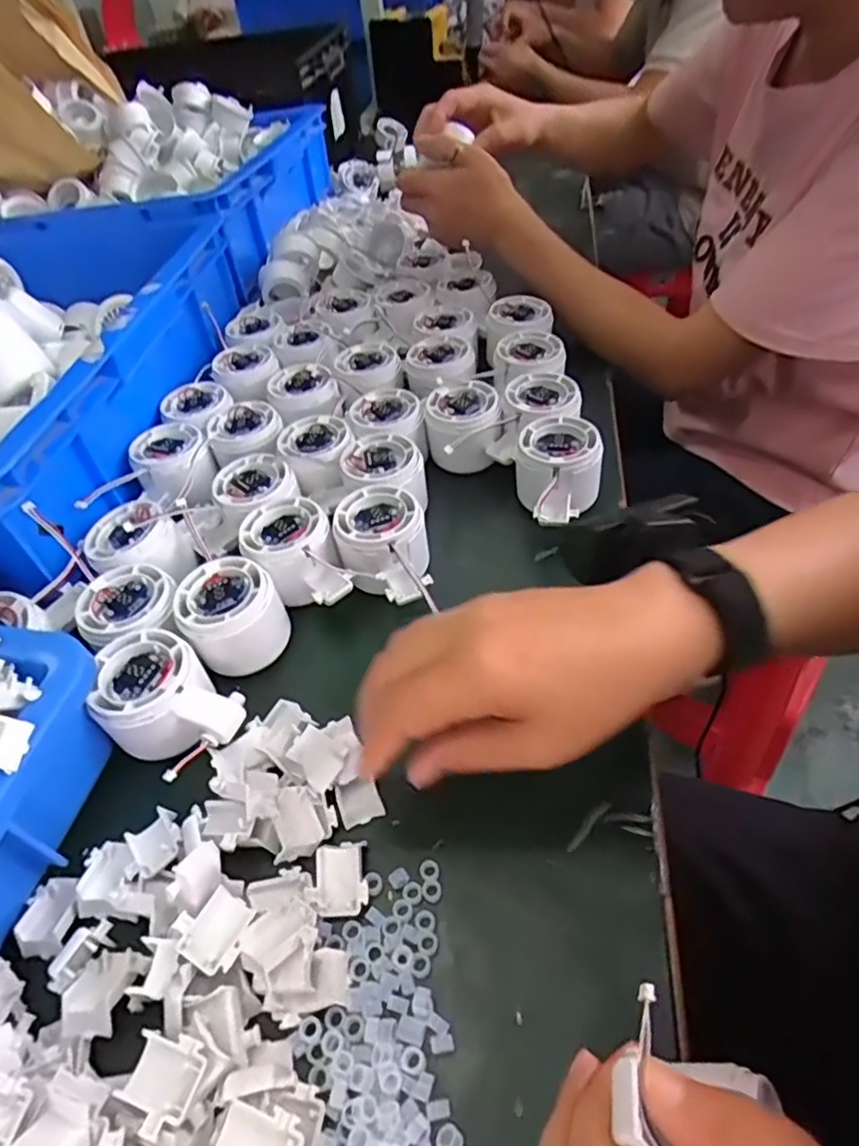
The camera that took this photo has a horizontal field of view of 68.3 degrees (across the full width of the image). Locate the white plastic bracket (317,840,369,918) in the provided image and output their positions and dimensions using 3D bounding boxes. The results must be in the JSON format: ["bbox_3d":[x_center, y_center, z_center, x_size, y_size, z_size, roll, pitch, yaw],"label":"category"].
[{"bbox_3d":[-0.041,0.142,0.298,0.023,0.006,0.034,-8,47,-1],"label":"white plastic bracket"}]

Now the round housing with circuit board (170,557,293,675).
[{"bbox_3d":[-0.119,0.027,0.386,0.057,0.045,0.055,-3,47,4],"label":"round housing with circuit board"}]

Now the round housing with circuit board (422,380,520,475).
[{"bbox_3d":[0.032,-0.110,0.488,0.067,0.045,0.069,-3,47,4],"label":"round housing with circuit board"}]

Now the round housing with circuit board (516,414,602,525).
[{"bbox_3d":[0.089,-0.065,0.440,0.054,0.053,0.079,4,48,10],"label":"round housing with circuit board"}]

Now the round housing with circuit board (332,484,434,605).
[{"bbox_3d":[-0.029,-0.012,0.415,0.056,0.049,0.080,-7,47,0],"label":"round housing with circuit board"}]

